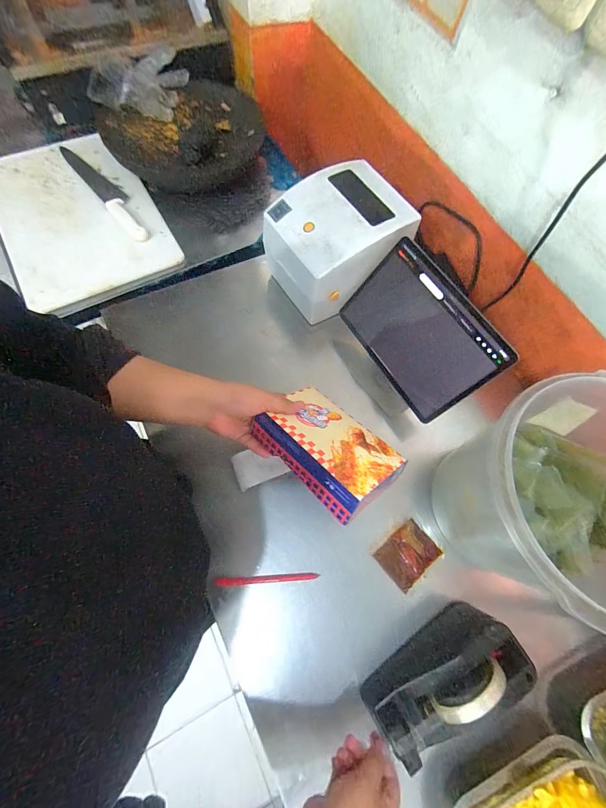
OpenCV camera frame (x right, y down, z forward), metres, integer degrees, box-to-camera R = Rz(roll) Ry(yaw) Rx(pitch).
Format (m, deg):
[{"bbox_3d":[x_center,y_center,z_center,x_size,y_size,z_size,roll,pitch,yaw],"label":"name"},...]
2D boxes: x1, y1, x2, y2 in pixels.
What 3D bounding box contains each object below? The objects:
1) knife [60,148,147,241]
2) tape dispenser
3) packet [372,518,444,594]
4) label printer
[{"bbox_3d":[-0.433,-0.473,0.709,0.048,0.023,0.331,-36,76,-16],"label":"knife"},{"bbox_3d":[0.178,0.347,0.405,0.188,0.113,0.073,-31,74,-11],"label":"tape dispenser"},{"bbox_3d":[0.163,0.234,0.506,0.084,0.006,0.067,-38,76,-16],"label":"packet"},{"bbox_3d":[0.072,-0.293,0.608,0.240,0.172,0.192,-30,74,-14],"label":"label printer"}]

